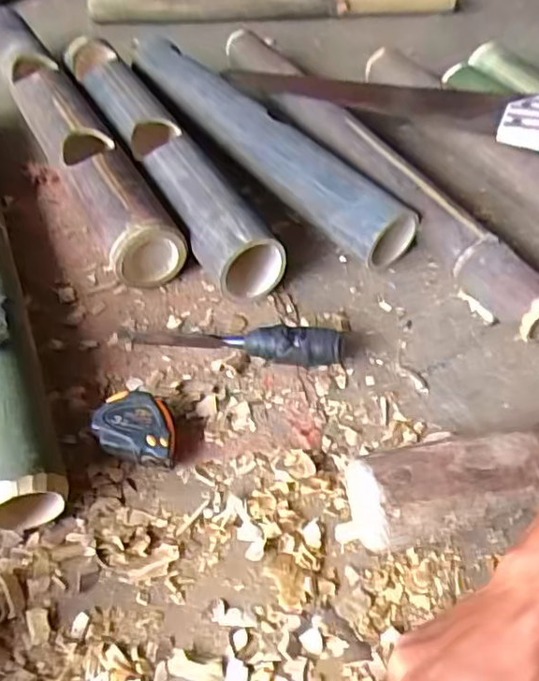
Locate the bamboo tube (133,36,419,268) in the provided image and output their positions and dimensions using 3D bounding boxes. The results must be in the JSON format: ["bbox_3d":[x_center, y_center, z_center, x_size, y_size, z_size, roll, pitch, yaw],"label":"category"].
[{"bbox_3d":[-0.022,-0.262,0.802,0.071,0.079,0.519,-31,58,-23],"label":"bamboo tube"}]

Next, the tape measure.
[{"bbox_3d":[-0.114,0.076,0.533,0.069,0.032,0.061,3,50,1],"label":"tape measure"}]

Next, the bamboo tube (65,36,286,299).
[{"bbox_3d":[-0.143,-0.249,0.780,0.083,0.083,0.532,-23,55,-18],"label":"bamboo tube"}]

